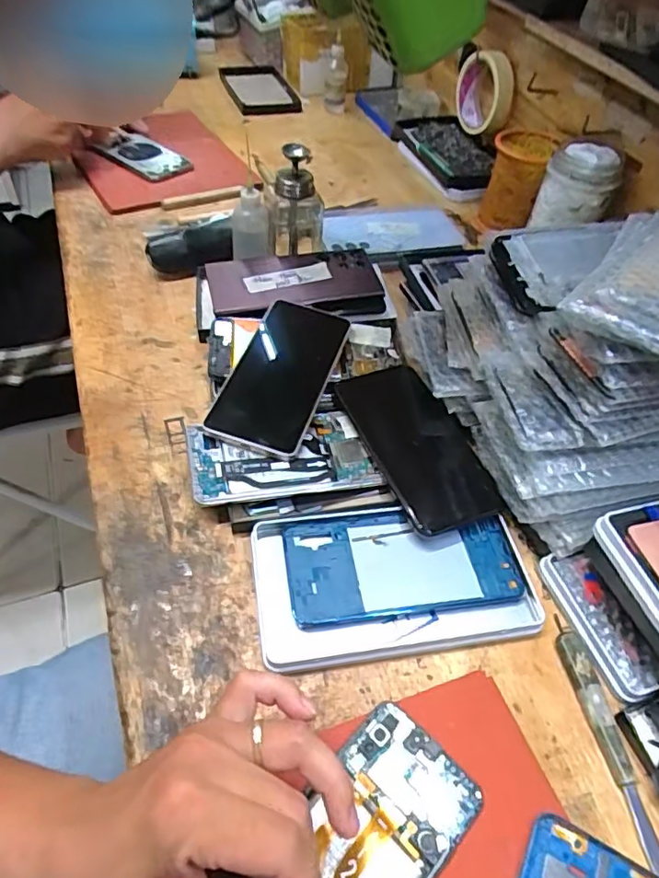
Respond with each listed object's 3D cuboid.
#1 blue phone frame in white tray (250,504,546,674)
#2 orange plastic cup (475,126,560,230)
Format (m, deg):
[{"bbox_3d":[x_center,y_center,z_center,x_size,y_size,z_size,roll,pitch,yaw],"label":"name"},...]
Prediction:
[{"bbox_3d":[0.043,0.093,0.384,0.182,0.018,0.103,-5,50,-10],"label":"blue phone frame in white tray"},{"bbox_3d":[0.223,-0.306,0.689,0.067,0.100,0.075,22,52,14],"label":"orange plastic cup"}]

